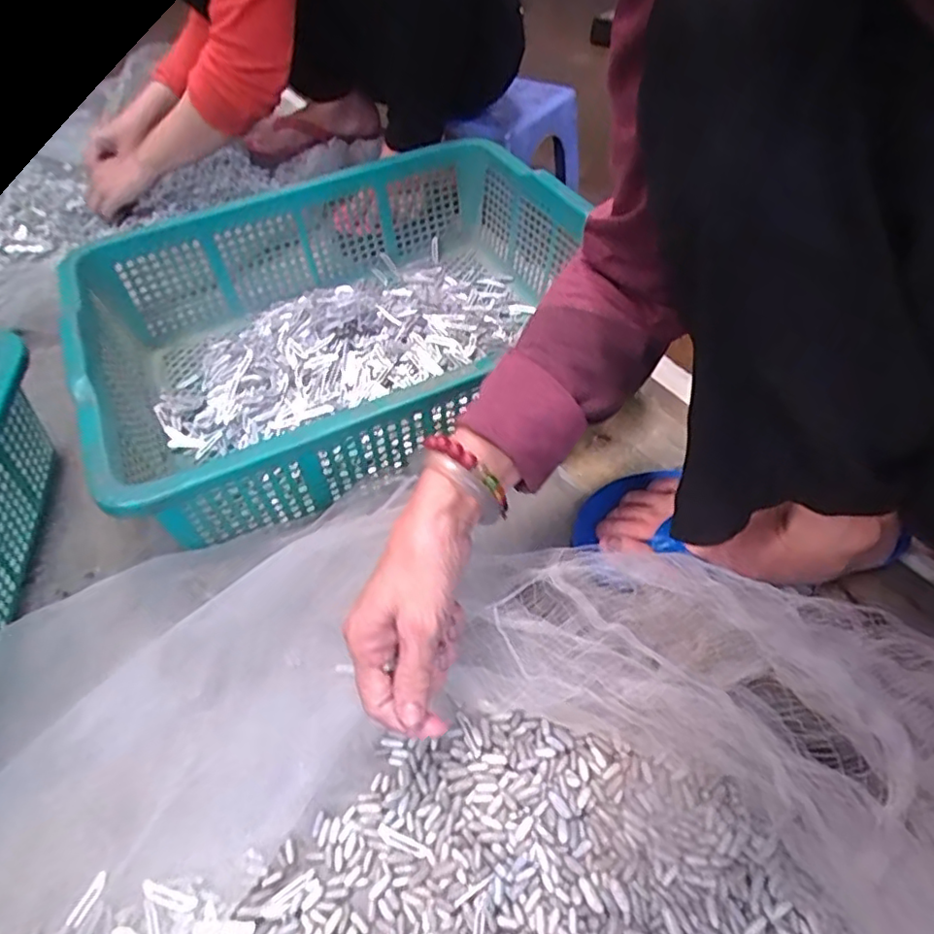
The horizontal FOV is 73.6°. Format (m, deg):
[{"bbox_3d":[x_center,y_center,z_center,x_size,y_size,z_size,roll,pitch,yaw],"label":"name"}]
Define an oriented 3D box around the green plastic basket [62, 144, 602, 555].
[{"bbox_3d":[-0.110,-0.141,0.620,0.465,0.144,0.381,-25,53,-14],"label":"green plastic basket"}]

